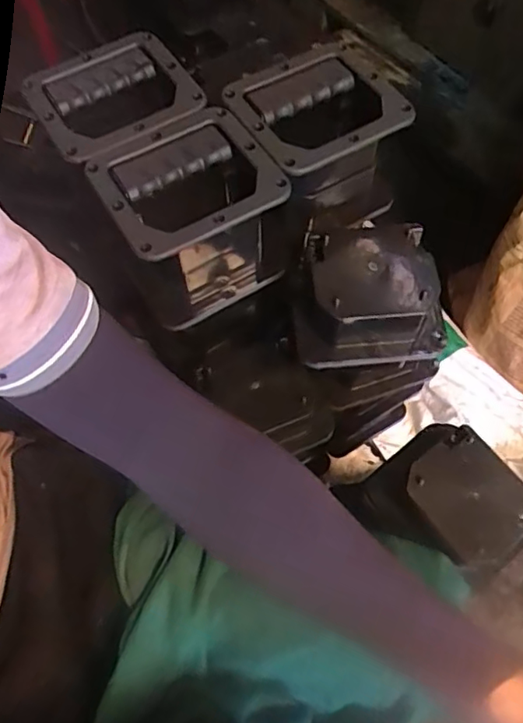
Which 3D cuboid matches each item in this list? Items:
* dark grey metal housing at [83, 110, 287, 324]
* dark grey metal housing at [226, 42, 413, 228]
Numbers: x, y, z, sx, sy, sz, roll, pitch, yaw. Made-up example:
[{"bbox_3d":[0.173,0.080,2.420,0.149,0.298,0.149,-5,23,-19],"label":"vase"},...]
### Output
[{"bbox_3d":[-0.065,-0.136,0.575,0.151,0.137,0.144,-27,65,-13],"label":"dark grey metal housing"},{"bbox_3d":[0.059,-0.229,0.603,0.154,0.109,0.139,-26,65,-12],"label":"dark grey metal housing"}]

